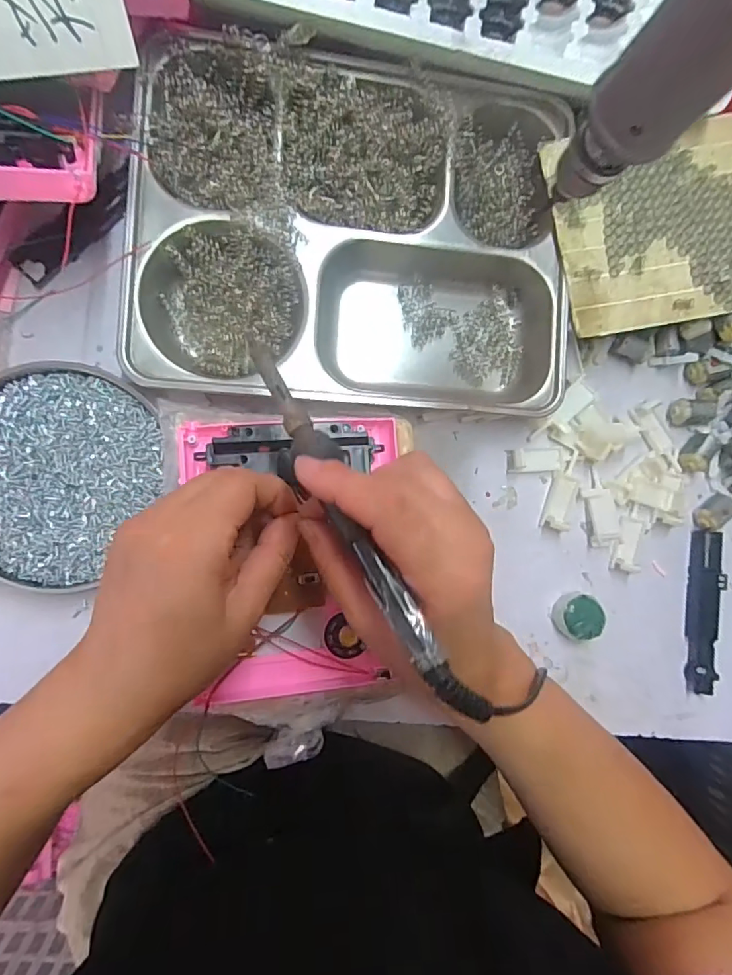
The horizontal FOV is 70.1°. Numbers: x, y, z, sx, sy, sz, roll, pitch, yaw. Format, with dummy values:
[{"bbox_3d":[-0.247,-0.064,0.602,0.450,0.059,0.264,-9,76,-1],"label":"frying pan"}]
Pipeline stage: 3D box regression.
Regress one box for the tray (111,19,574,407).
[{"bbox_3d":[-0.005,-0.161,0.347,0.278,0.045,0.217,3,89,-9],"label":"tray"}]

